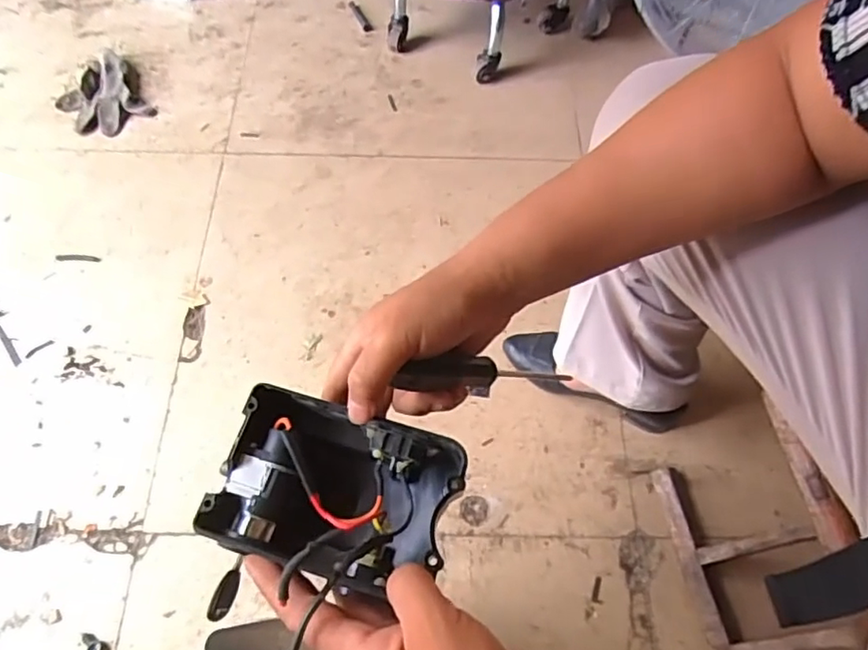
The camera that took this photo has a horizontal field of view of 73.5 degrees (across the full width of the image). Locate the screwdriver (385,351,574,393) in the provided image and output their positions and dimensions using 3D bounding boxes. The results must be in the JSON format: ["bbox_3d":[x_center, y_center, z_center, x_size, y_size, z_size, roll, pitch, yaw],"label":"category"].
[{"bbox_3d":[0.041,0.033,0.399,0.164,0.015,0.020,6,53,-46],"label":"screwdriver"}]

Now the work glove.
[{"bbox_3d":[-0.568,-0.398,0.992,0.136,0.033,0.164,-37,70,-19],"label":"work glove"}]

